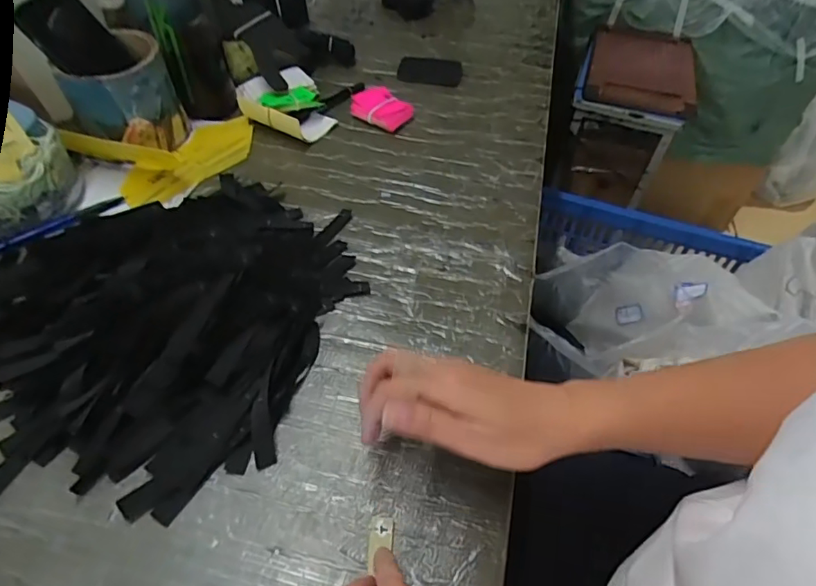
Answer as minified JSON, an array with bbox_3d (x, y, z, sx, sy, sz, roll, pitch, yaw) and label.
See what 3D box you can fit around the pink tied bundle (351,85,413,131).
[{"bbox_3d":[-0.034,-0.239,0.665,0.079,0.017,0.067,22,53,15],"label":"pink tied bundle"}]

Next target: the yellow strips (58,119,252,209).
[{"bbox_3d":[-0.258,-0.159,0.573,0.189,0.042,0.109,-26,56,-22],"label":"yellow strips"}]

